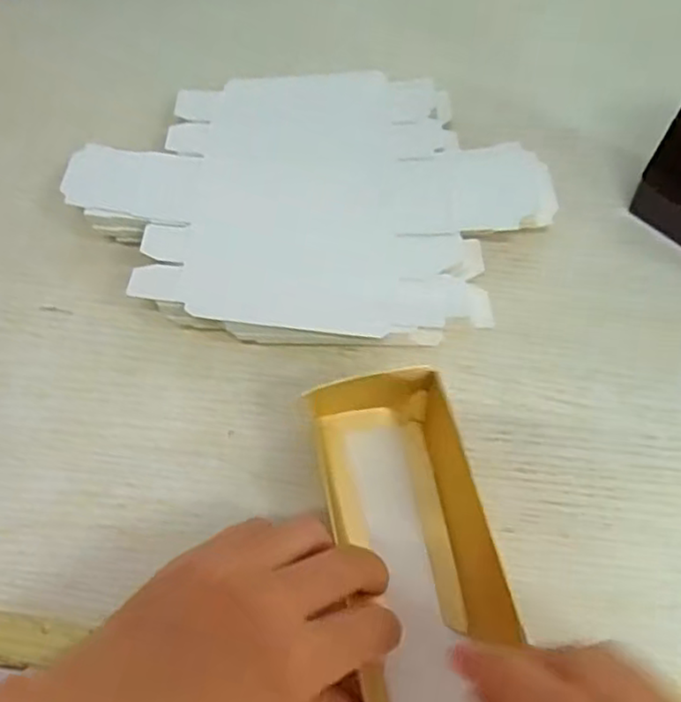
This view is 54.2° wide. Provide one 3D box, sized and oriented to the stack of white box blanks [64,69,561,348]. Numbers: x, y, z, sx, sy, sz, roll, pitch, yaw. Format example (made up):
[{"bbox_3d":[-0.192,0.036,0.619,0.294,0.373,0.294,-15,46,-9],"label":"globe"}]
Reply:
[{"bbox_3d":[-0.013,-0.088,0.378,0.251,0.029,0.188,-1,60,-3],"label":"stack of white box blanks"}]

